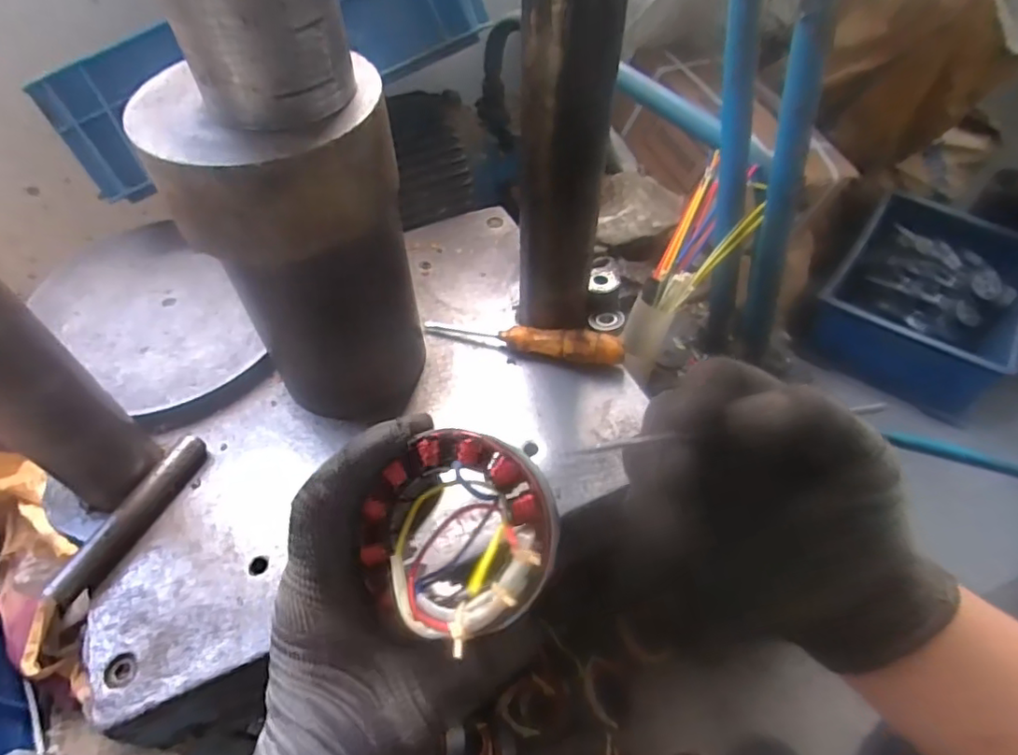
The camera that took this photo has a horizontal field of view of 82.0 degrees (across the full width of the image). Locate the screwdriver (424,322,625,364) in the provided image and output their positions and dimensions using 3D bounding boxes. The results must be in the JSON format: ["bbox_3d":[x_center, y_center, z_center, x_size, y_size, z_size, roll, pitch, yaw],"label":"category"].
[{"bbox_3d":[0.013,-0.037,0.548,0.186,0.031,0.026,11,53,9],"label":"screwdriver"}]

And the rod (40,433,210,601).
[{"bbox_3d":[-0.285,0.104,0.447,0.018,0.025,0.140,19,55,15],"label":"rod"}]

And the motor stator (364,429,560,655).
[{"bbox_3d":[-0.020,0.068,0.258,0.079,0.038,0.079,-2,71,7],"label":"motor stator"}]

